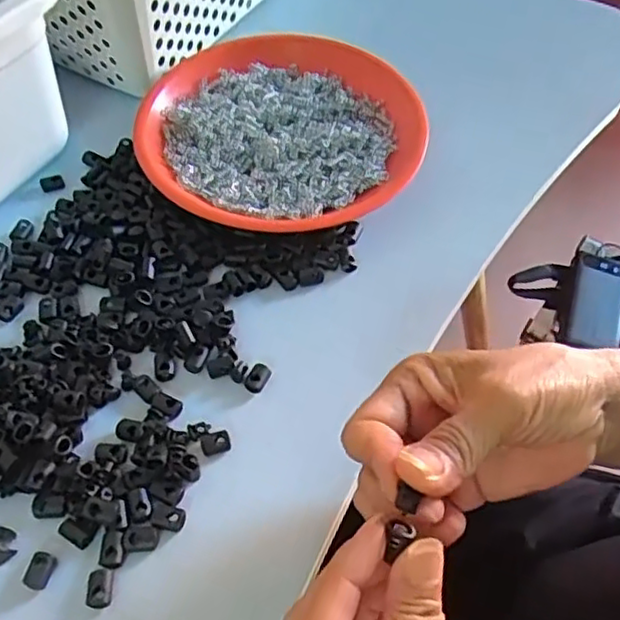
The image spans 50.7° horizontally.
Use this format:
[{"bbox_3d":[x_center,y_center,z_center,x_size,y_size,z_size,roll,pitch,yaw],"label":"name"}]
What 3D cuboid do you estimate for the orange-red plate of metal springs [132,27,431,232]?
[{"bbox_3d":[-0.020,-0.126,0.459,0.192,0.022,0.180,1,56,-1],"label":"orange-red plate of metal springs"}]

